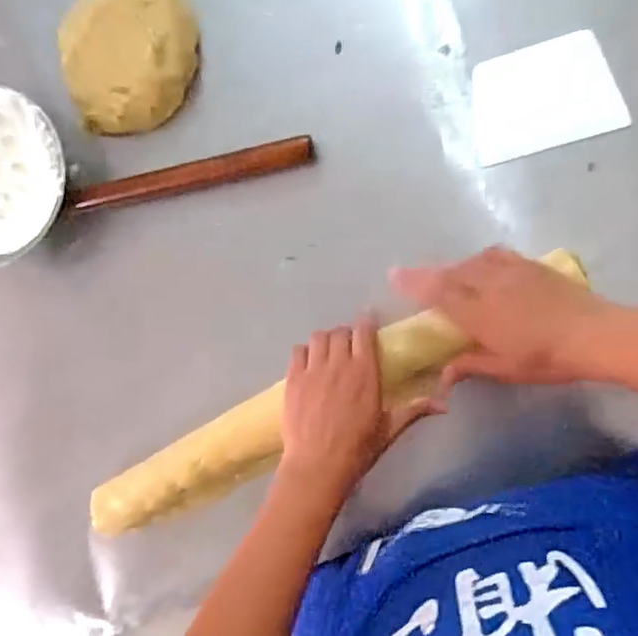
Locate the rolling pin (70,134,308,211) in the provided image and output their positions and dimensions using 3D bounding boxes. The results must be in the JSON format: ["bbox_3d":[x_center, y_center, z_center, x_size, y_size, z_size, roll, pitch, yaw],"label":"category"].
[{"bbox_3d":[-0.138,-0.149,0.646,0.269,0.025,0.027,-11,89,10],"label":"rolling pin"}]

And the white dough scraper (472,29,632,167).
[{"bbox_3d":[0.209,-0.207,0.574,0.128,0.004,0.096,-13,92,17],"label":"white dough scraper"}]

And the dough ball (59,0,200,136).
[{"bbox_3d":[-0.199,-0.277,0.645,0.146,0.052,0.152,0,91,10],"label":"dough ball"}]

